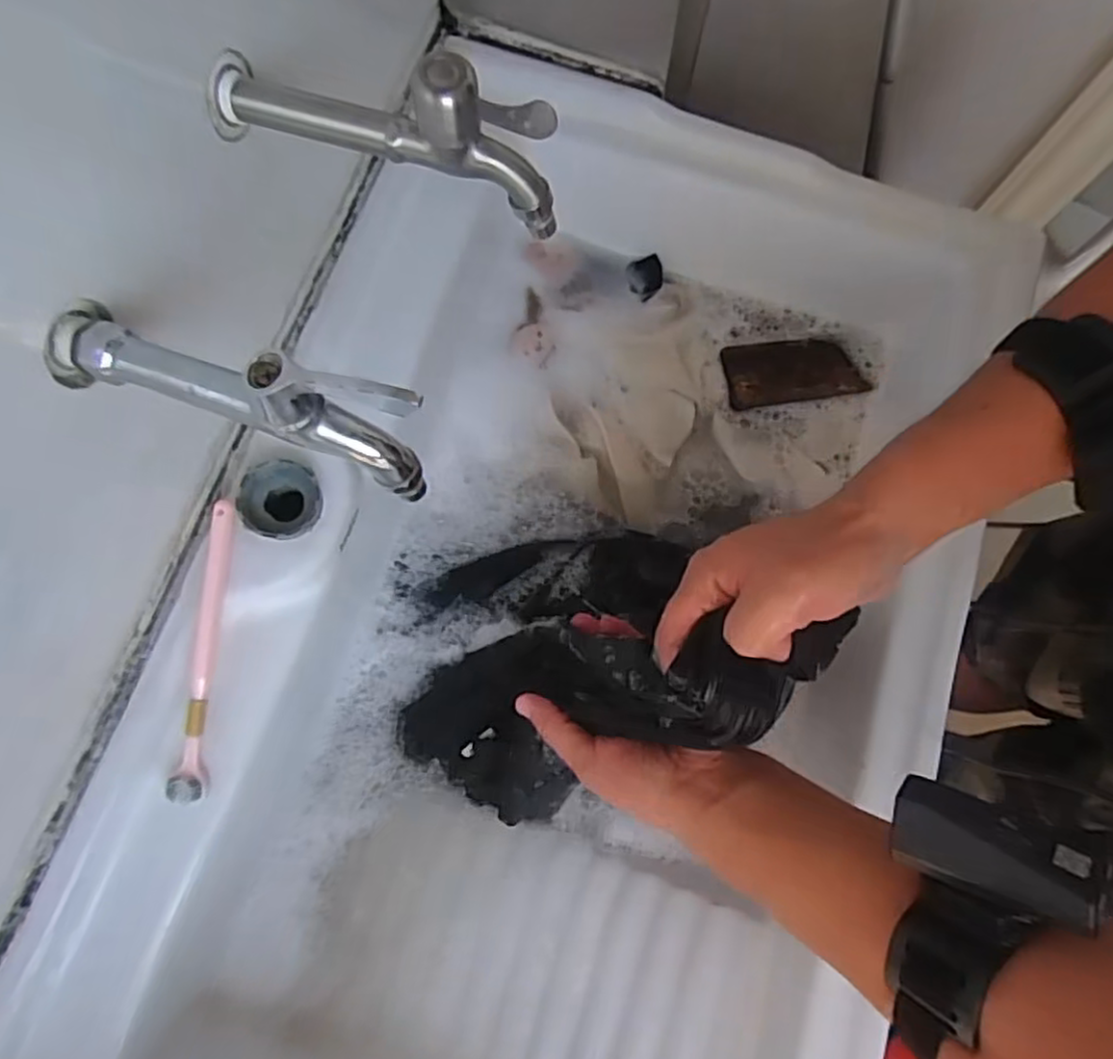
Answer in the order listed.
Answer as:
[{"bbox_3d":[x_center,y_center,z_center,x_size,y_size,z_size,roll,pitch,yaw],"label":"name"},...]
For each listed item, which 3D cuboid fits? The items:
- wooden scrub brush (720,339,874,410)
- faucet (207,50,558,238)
[{"bbox_3d":[0.211,-0.143,0.620,0.122,0.017,0.060,-9,76,-3],"label":"wooden scrub brush"},{"bbox_3d":[-0.086,-0.199,0.340,0.178,0.077,0.029,15,76,3],"label":"faucet"}]

